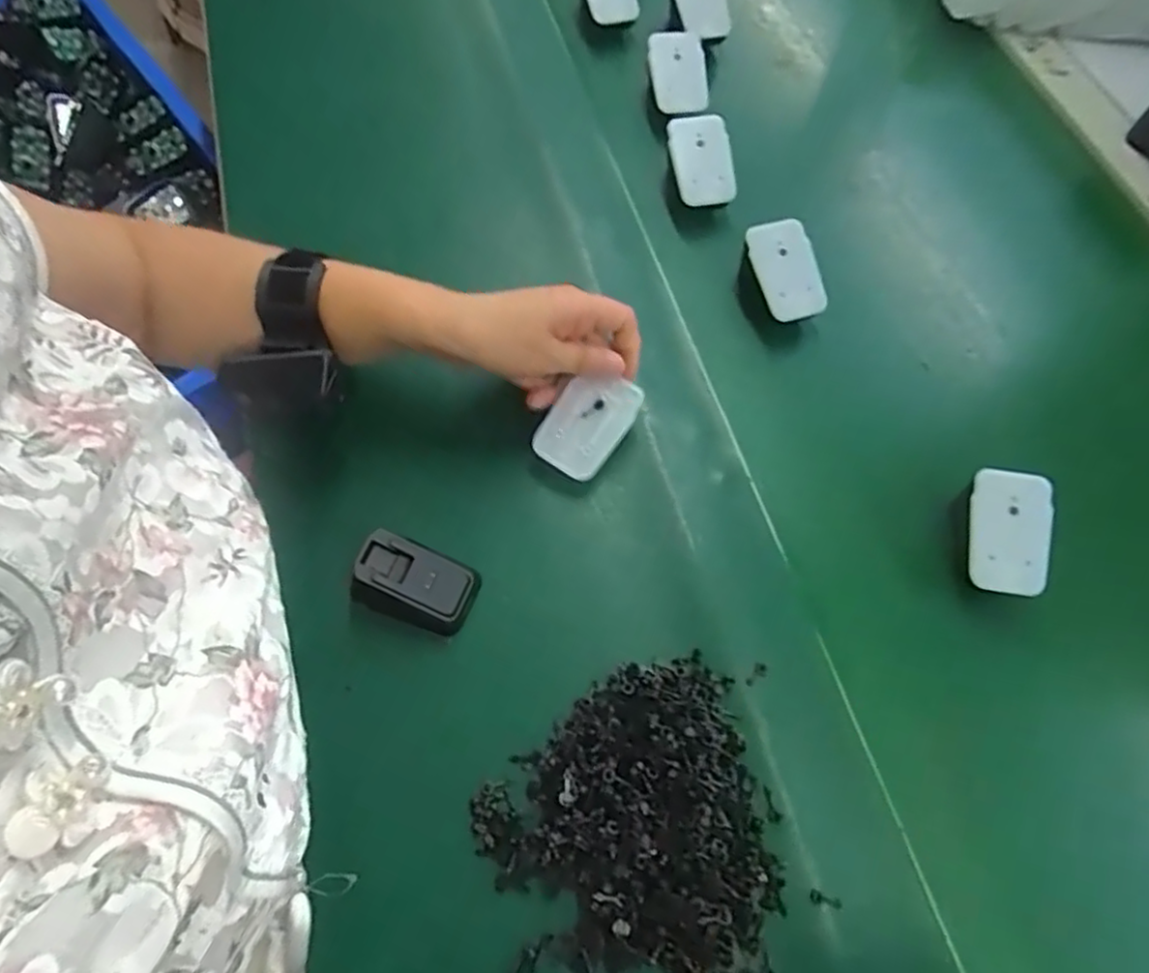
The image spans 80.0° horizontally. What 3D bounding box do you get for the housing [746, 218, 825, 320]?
[{"bbox_3d":[0.150,-0.155,0.485,0.039,0.075,0.012,-17,42,24],"label":"housing"}]

